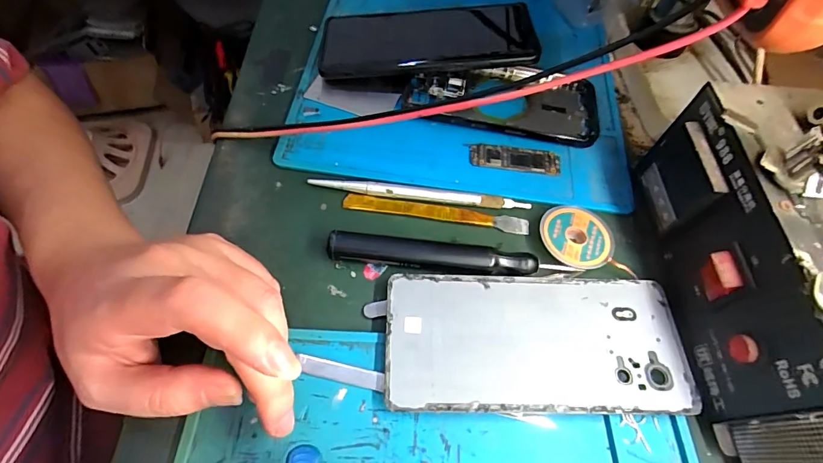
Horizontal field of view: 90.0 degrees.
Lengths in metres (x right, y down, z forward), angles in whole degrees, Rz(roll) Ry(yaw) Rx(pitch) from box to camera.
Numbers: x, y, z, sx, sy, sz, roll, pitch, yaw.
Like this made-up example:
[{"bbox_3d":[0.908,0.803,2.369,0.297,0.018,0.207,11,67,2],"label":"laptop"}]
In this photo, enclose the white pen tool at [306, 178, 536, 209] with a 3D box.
[{"bbox_3d":[0.006,-0.025,0.271,0.144,0.005,0.008,6,59,-1],"label":"white pen tool"}]

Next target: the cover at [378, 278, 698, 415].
[{"bbox_3d":[0.067,0.060,0.226,0.160,0.007,0.072,2,59,-3],"label":"cover"}]

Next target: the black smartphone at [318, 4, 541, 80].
[{"bbox_3d":[0.011,-0.152,0.324,0.165,0.011,0.077,-2,56,7],"label":"black smartphone"}]

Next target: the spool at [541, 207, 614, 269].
[{"bbox_3d":[0.103,0.004,0.259,0.044,0.010,0.043,2,59,-3],"label":"spool"}]

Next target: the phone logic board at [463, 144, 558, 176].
[{"bbox_3d":[0.073,-0.052,0.292,0.064,0.004,0.020,6,59,-1],"label":"phone logic board"}]

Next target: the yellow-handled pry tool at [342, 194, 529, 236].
[{"bbox_3d":[0.017,-0.012,0.269,0.120,0.004,0.011,8,59,1],"label":"yellow-handled pry tool"}]

